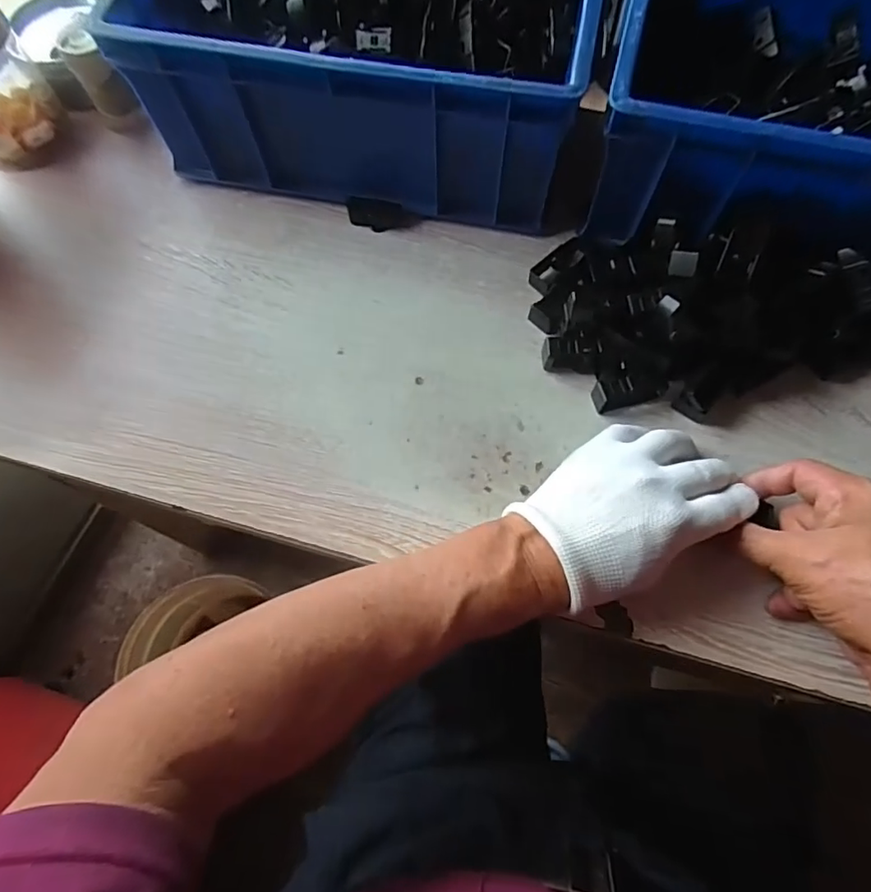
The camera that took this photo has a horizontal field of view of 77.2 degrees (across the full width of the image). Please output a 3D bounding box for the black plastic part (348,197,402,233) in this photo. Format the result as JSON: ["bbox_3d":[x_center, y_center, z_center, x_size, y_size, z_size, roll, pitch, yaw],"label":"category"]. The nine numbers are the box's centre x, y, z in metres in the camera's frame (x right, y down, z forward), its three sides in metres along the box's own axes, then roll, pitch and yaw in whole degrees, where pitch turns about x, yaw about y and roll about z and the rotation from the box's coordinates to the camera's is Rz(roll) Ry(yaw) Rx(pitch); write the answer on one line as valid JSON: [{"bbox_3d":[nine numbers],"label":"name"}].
[{"bbox_3d":[-0.051,-0.195,0.460,0.044,0.020,0.016,4,69,2],"label":"black plastic part"}]

